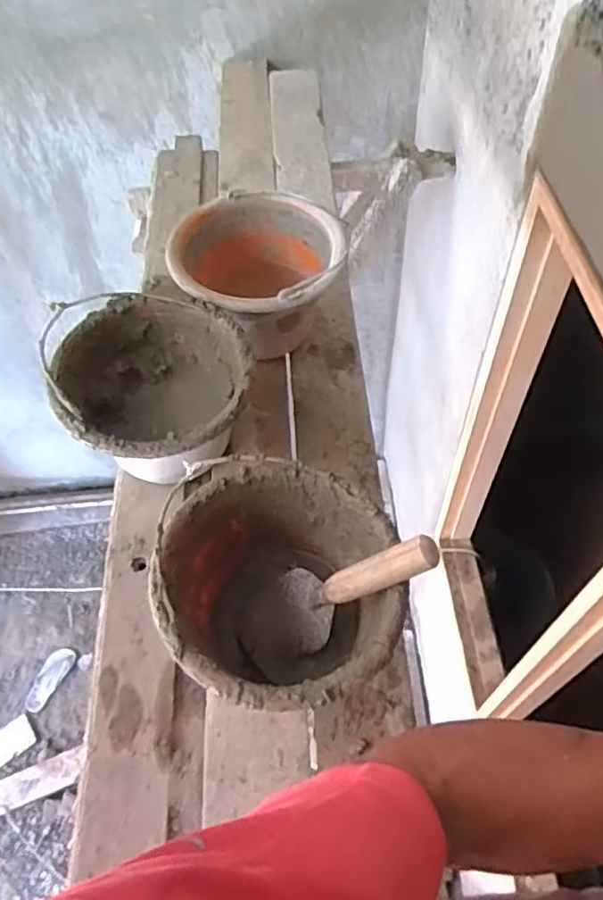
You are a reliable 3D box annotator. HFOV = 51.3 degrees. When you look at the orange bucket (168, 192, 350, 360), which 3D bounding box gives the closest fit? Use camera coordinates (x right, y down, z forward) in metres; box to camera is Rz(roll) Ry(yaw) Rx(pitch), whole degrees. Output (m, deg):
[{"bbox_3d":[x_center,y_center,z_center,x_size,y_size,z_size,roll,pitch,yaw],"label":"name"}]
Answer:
[{"bbox_3d":[-0.059,-0.238,0.953,0.242,0.184,0.252,9,57,9],"label":"orange bucket"}]

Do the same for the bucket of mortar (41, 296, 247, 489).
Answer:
[{"bbox_3d":[-0.190,-0.070,0.857,0.243,0.163,0.286,-29,59,-15],"label":"bucket of mortar"}]

